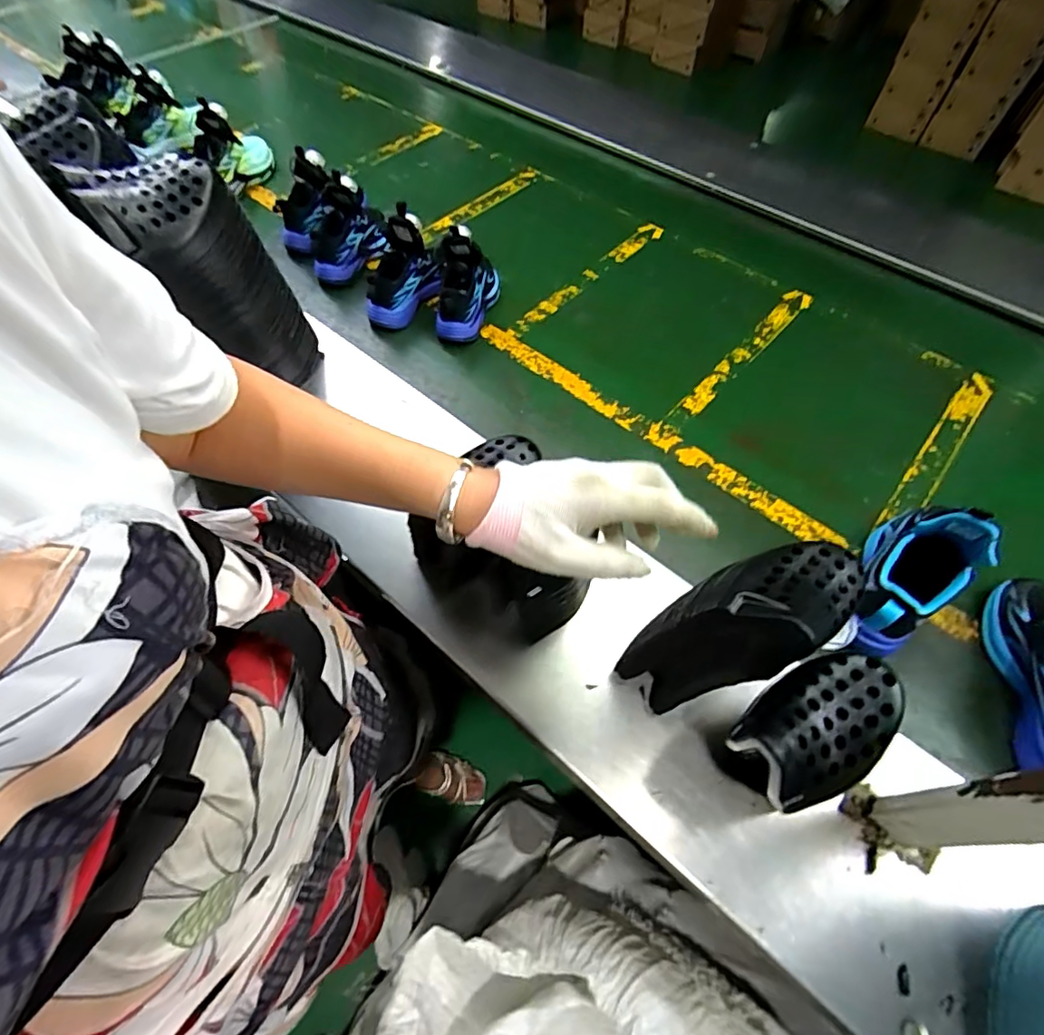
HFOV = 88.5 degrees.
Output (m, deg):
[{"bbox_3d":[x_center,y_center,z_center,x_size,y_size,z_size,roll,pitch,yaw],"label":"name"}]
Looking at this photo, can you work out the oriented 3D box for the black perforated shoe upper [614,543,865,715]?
[{"bbox_3d":[0.181,0.091,0.471,0.124,0.222,0.077,-29,76,-28],"label":"black perforated shoe upper"}]

